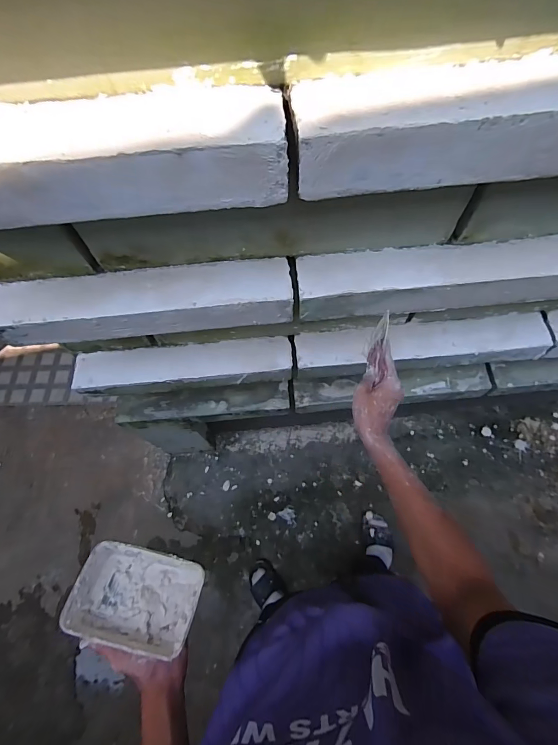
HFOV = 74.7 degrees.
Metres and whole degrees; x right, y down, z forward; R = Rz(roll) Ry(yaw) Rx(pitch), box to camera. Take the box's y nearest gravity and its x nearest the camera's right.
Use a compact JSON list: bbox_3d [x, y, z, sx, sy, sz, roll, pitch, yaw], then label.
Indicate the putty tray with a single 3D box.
[{"bbox_3d":[-0.196,0.311,0.508,0.168,0.055,0.117,13,57,2],"label":"putty tray"}]

